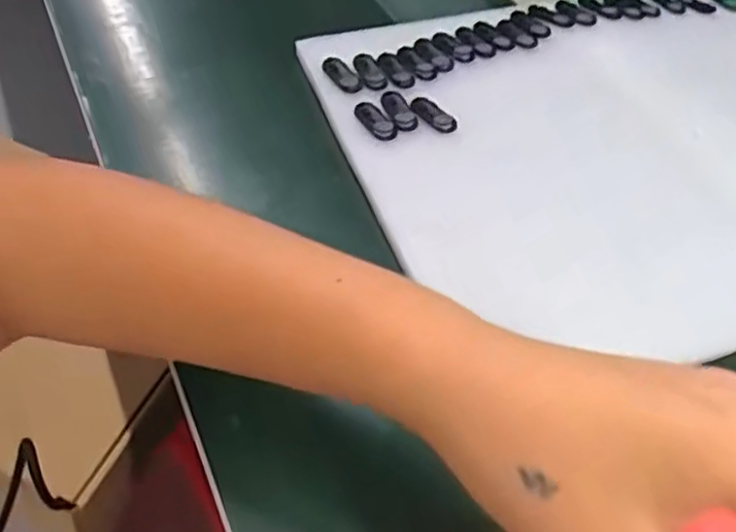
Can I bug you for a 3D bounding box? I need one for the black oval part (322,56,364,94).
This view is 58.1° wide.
[{"bbox_3d":[-0.015,-0.112,0.390,0.014,0.005,0.034,-23,56,-20],"label":"black oval part"}]

